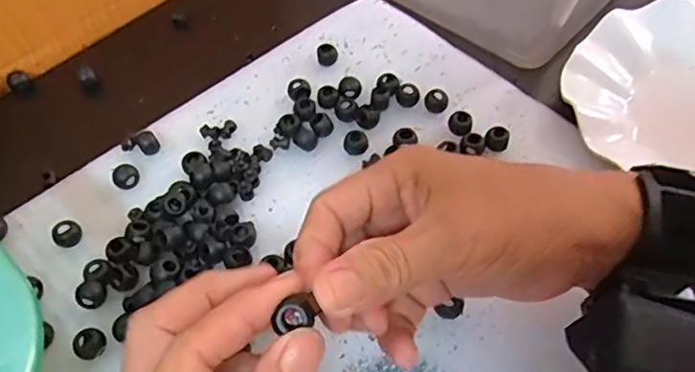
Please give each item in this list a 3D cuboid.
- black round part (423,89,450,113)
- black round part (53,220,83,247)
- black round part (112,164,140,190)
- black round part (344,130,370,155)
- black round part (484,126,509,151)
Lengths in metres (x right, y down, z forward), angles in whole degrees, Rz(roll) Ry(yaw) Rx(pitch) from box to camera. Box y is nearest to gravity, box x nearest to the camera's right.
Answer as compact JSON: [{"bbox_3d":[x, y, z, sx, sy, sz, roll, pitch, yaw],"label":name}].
[{"bbox_3d":[0.059,-0.056,0.380,0.015,0.008,0.012,-17,58,-7],"label":"black round part"},{"bbox_3d":[-0.164,0.029,0.340,0.015,0.012,0.012,-33,61,-16],"label":"black round part"},{"bbox_3d":[-0.138,-0.005,0.360,0.016,0.012,0.013,-32,61,-16],"label":"black round part"},{"bbox_3d":[0.005,-0.028,0.363,0.015,0.008,0.016,-2,57,3],"label":"black round part"},{"bbox_3d":[0.094,-0.030,0.361,0.015,0.013,0.012,12,59,12],"label":"black round part"}]

